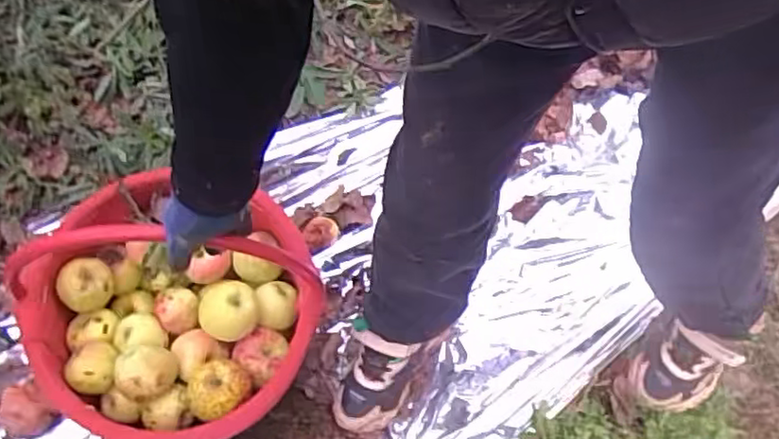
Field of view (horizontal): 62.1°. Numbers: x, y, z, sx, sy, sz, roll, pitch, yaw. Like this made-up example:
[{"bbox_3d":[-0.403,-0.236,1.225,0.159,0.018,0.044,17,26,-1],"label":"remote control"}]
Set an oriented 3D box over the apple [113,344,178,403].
[{"bbox_3d":[-0.321,0.203,0.853,0.068,0.062,0.074,0,54,1],"label":"apple"}]

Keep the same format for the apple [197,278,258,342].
[{"bbox_3d":[-0.222,0.132,0.902,0.077,0.067,0.069,-20,56,-13],"label":"apple"}]

